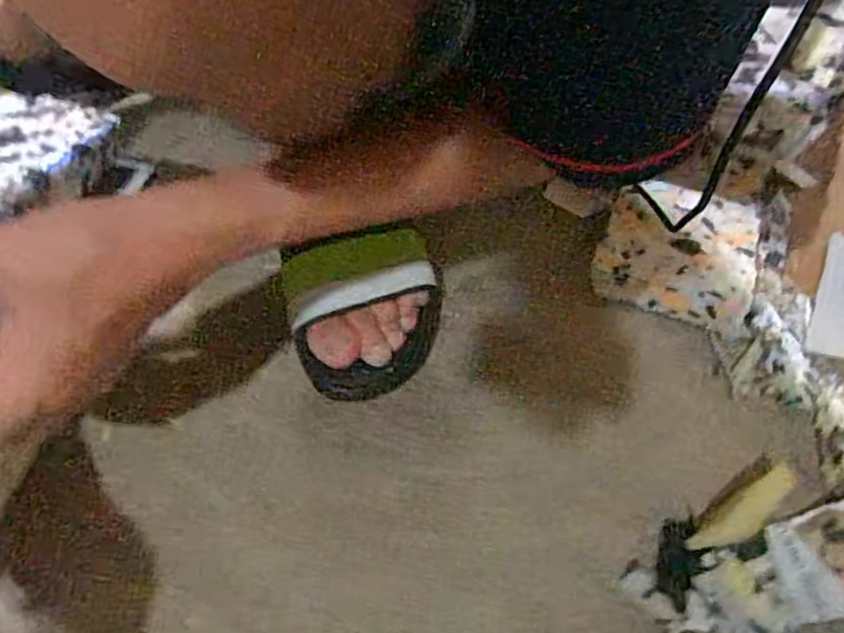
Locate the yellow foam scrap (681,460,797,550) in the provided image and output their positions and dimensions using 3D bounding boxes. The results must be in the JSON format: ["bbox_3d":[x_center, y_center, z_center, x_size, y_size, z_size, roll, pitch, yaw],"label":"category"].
[{"bbox_3d":[0.187,0.111,0.371,0.083,0.015,0.021,-29,58,-23],"label":"yellow foam scrap"}]

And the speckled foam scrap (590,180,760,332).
[{"bbox_3d":[0.198,-0.055,0.495,0.110,0.027,0.134,21,54,14],"label":"speckled foam scrap"}]

